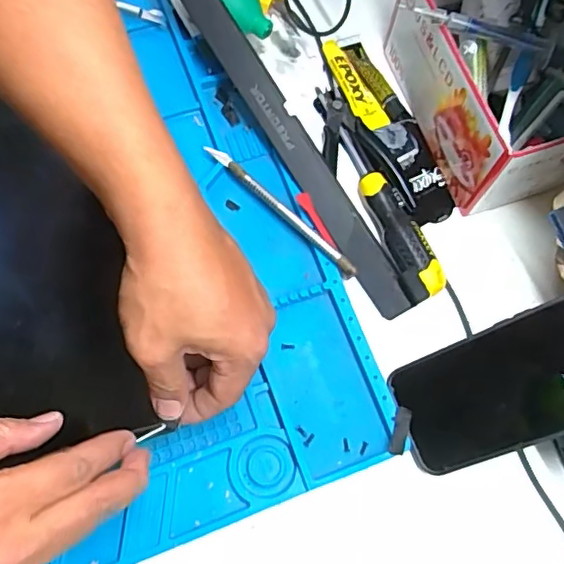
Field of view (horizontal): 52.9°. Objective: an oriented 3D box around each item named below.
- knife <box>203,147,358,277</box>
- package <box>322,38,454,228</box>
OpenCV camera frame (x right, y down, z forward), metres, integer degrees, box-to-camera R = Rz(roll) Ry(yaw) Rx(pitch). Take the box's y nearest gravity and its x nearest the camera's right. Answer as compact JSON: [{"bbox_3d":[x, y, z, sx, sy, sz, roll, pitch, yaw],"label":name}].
[{"bbox_3d":[-0.002,-0.057,0.425,0.152,0.008,0.009,42,73,11],"label":"knife"},{"bbox_3d":[0.088,-0.129,0.466,0.044,0.020,0.176,-24,74,-12],"label":"package"}]

